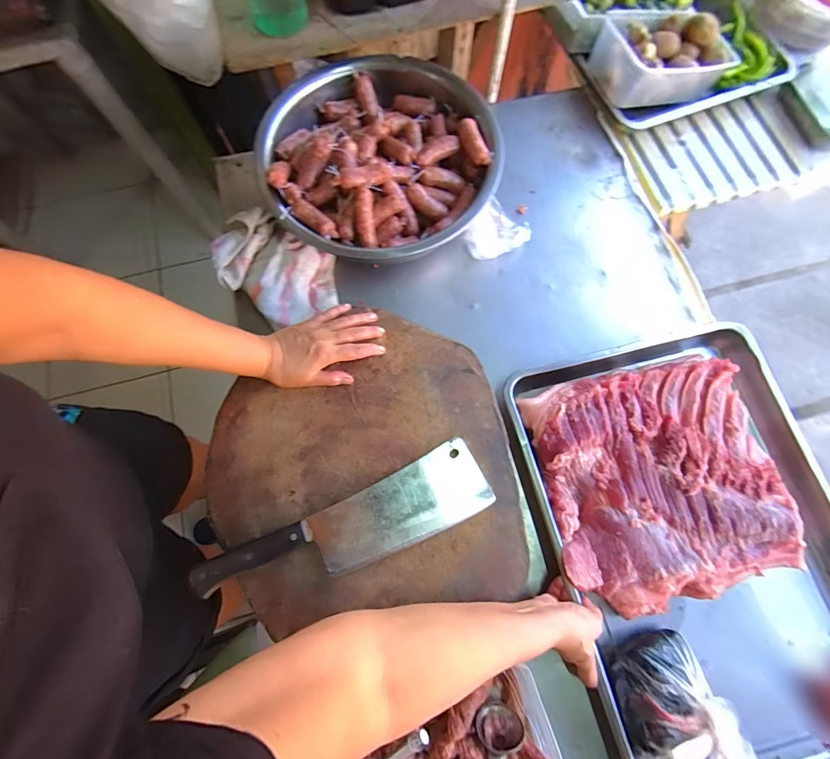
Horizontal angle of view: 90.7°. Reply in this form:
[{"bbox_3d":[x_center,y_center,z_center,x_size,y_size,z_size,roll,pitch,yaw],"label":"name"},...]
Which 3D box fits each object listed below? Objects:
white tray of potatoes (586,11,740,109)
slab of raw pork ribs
[{"bbox_3d":[0.466,-0.612,0.778,0.245,0.085,0.154,-18,75,-4],"label":"white tray of potatoes"},{"bbox_3d":[0.336,0.137,0.570,0.301,0.042,0.312,-11,76,-3],"label":"slab of raw pork ribs"}]

